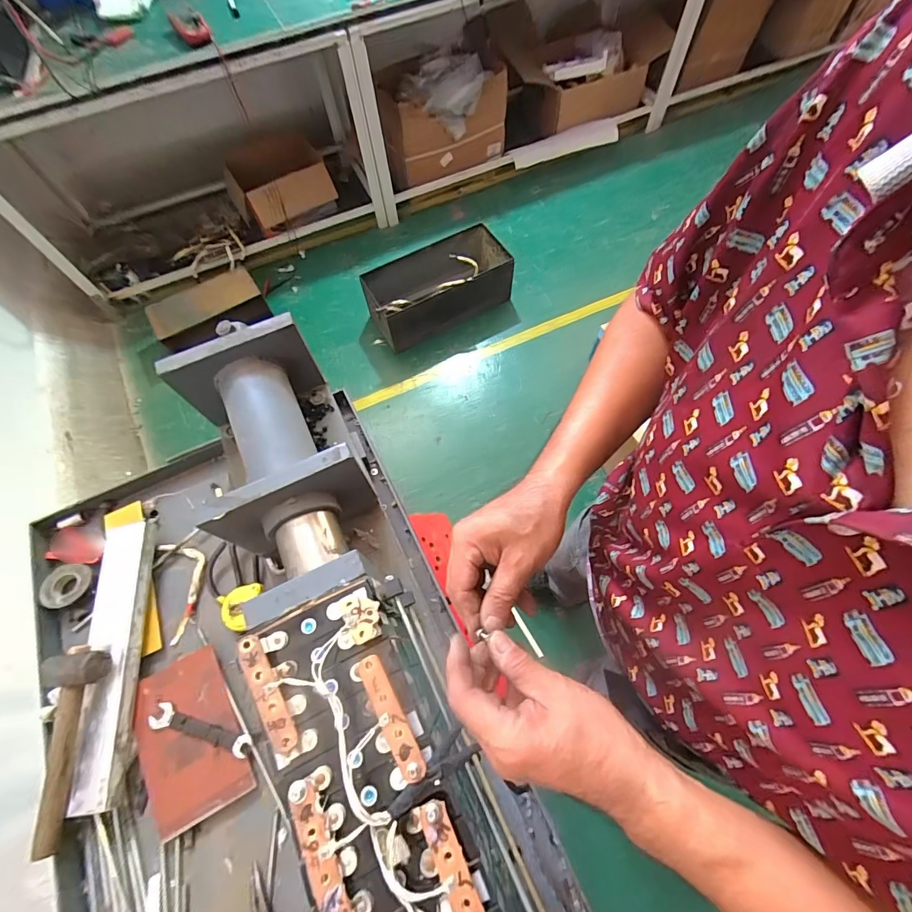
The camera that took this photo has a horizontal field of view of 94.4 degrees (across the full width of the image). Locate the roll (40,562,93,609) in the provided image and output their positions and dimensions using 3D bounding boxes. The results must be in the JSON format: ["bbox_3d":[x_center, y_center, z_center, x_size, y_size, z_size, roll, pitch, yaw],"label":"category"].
[{"bbox_3d":[-0.665,0.219,0.719,0.070,0.018,0.074,-1,66,2],"label":"roll"}]

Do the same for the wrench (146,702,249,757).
[{"bbox_3d":[-0.377,0.405,0.623,0.153,0.011,0.032,16,68,9],"label":"wrench"}]

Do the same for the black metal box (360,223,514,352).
[{"bbox_3d":[-0.069,-0.705,1.761,0.605,0.216,0.291,-27,68,-10],"label":"black metal box"}]

